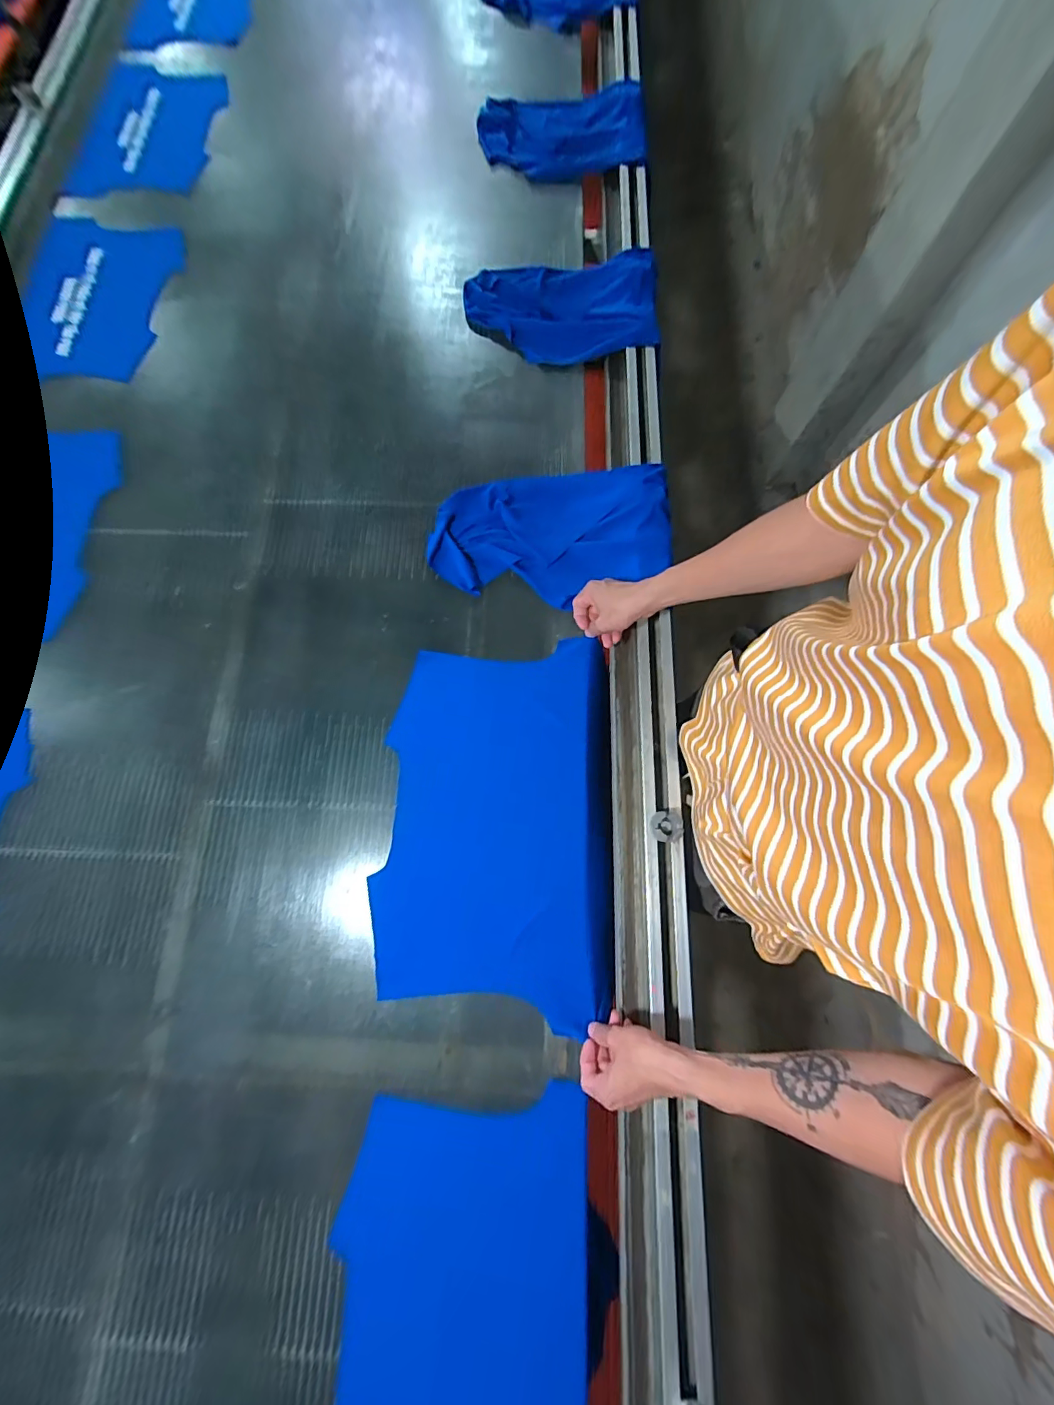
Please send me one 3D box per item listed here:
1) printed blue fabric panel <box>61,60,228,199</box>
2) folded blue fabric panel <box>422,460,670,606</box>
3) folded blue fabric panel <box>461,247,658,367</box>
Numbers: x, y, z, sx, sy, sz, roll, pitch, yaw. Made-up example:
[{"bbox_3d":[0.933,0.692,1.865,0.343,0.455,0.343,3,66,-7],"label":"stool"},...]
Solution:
[{"bbox_3d":[-0.810,-1.245,1.022,0.288,0.032,0.409,9,76,2],"label":"printed blue fabric panel"},{"bbox_3d":[0.033,-0.262,0.748,0.378,0.047,0.236,-1,76,0],"label":"folded blue fabric panel"},{"bbox_3d":[0.059,-0.730,0.871,0.350,0.070,0.207,2,76,1],"label":"folded blue fabric panel"}]

